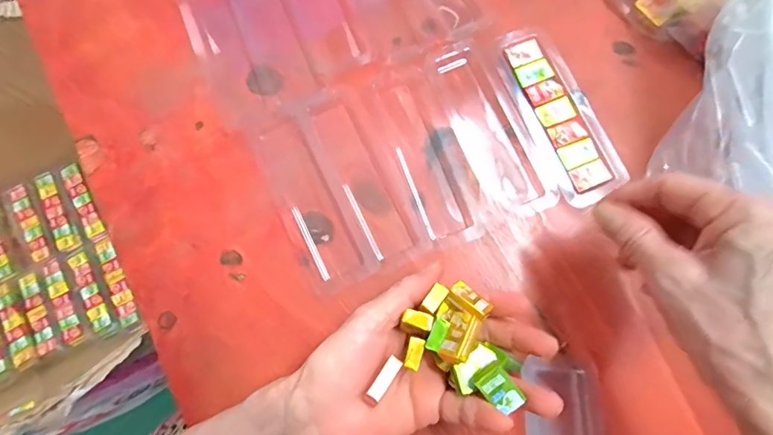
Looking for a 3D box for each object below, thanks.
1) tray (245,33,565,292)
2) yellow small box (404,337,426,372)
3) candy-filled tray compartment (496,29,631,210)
[{"bbox_3d":[0.009,-0.040,0.309,0.176,0.008,0.137,-23,77,-5],"label":"tray"},{"bbox_3d":[0.016,0.071,0.231,0.008,0.004,0.015,13,77,4],"label":"yellow small box"},{"bbox_3d":[0.123,-0.074,0.315,0.047,0.010,0.135,-21,77,-4],"label":"candy-filled tray compartment"}]

